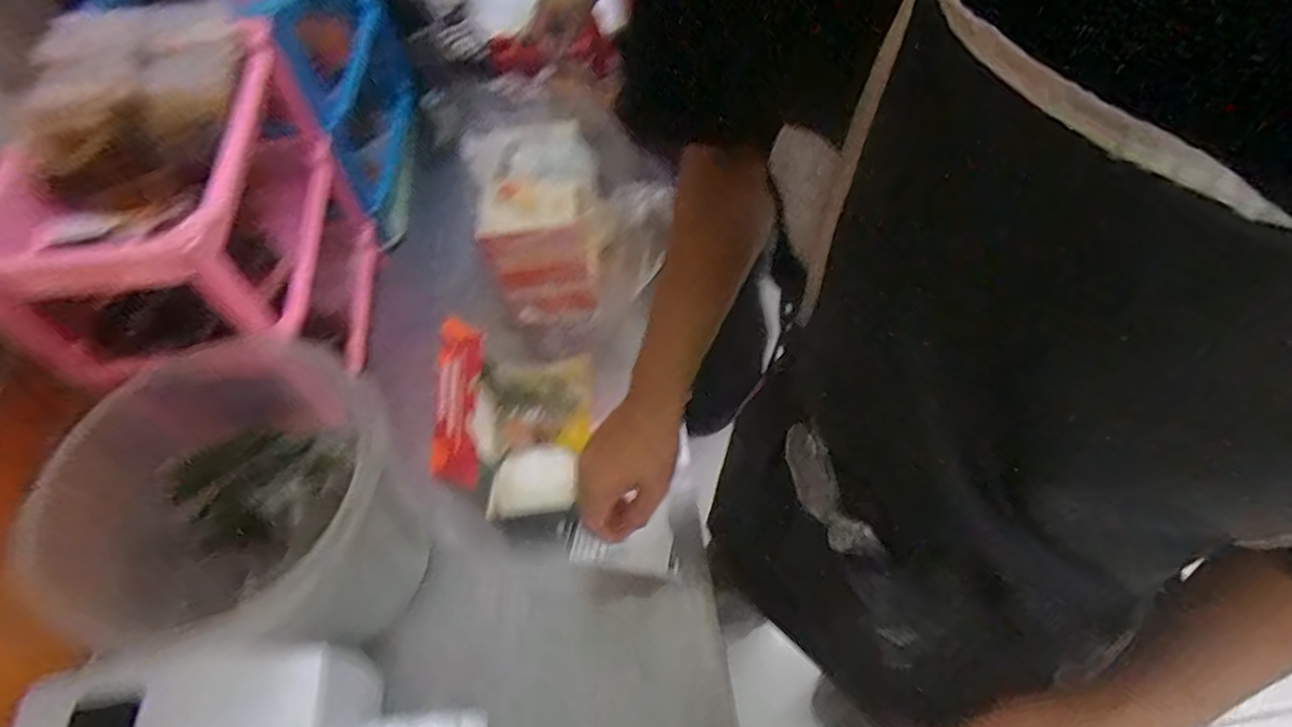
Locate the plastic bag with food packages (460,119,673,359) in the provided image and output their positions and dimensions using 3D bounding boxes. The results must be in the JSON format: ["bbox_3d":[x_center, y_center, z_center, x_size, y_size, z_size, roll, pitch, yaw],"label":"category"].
[{"bbox_3d":[-0.095,-0.156,0.788,0.192,0.198,0.231,-12,58,-3],"label":"plastic bag with food packages"}]

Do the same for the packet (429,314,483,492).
[{"bbox_3d":[-0.188,0.037,0.633,0.027,0.047,0.174,-33,50,37],"label":"packet"}]

